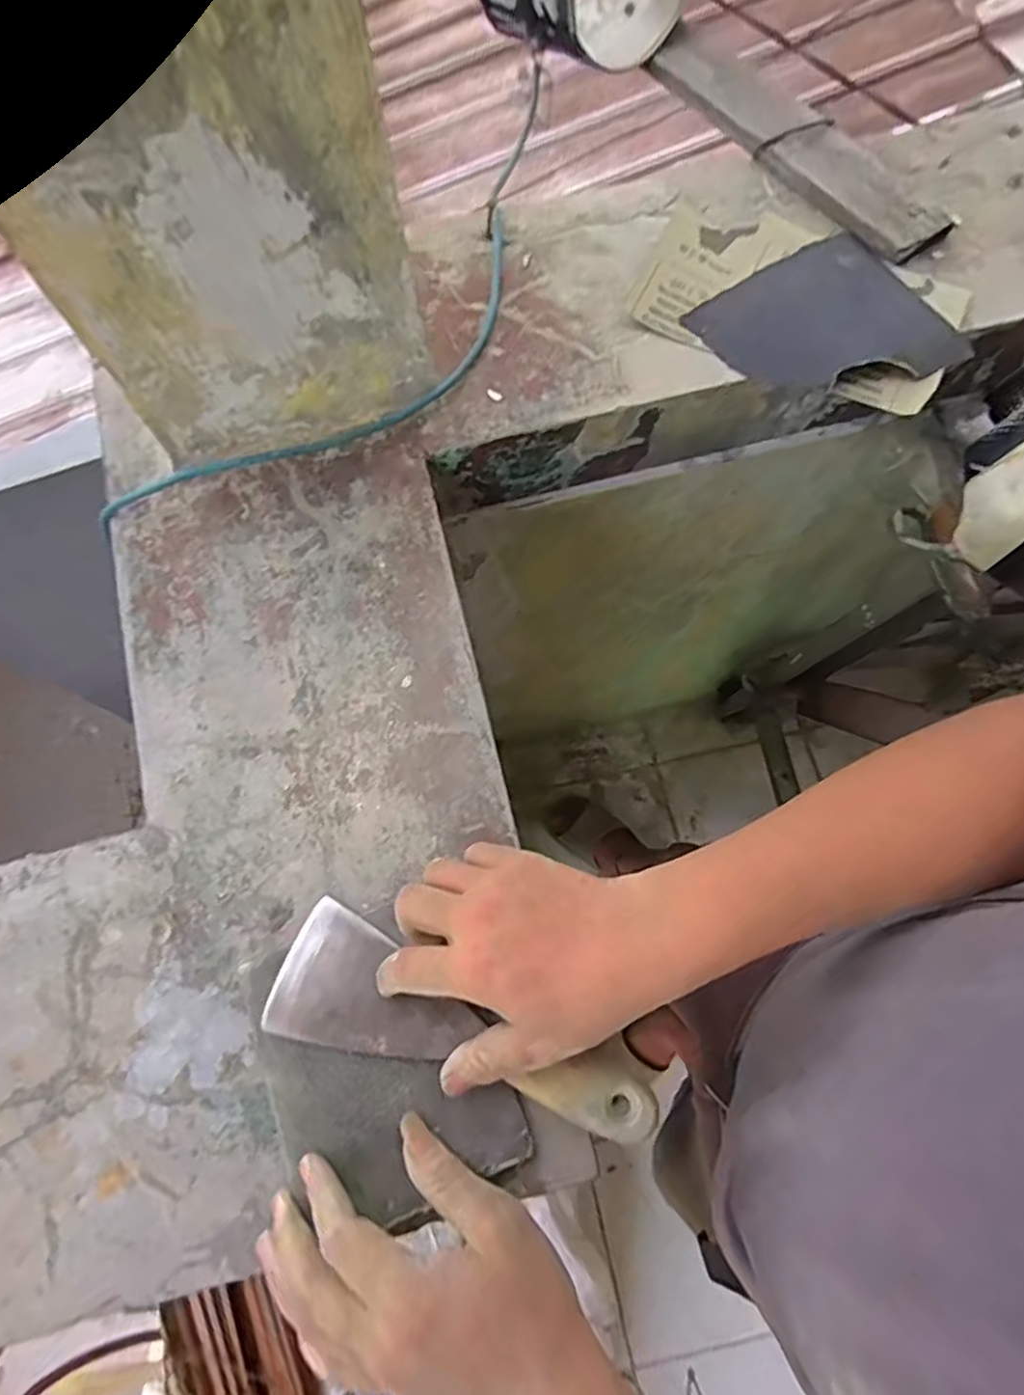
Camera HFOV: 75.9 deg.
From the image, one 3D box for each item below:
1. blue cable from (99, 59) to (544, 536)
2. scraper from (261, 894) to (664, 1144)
[{"bbox_3d":[-0.082,-0.286,0.488,0.136,0.021,0.508,37,77,12],"label":"blue cable"},{"bbox_3d":[-0.027,0.169,0.335,0.199,0.016,0.061,19,74,10],"label":"scraper"}]

